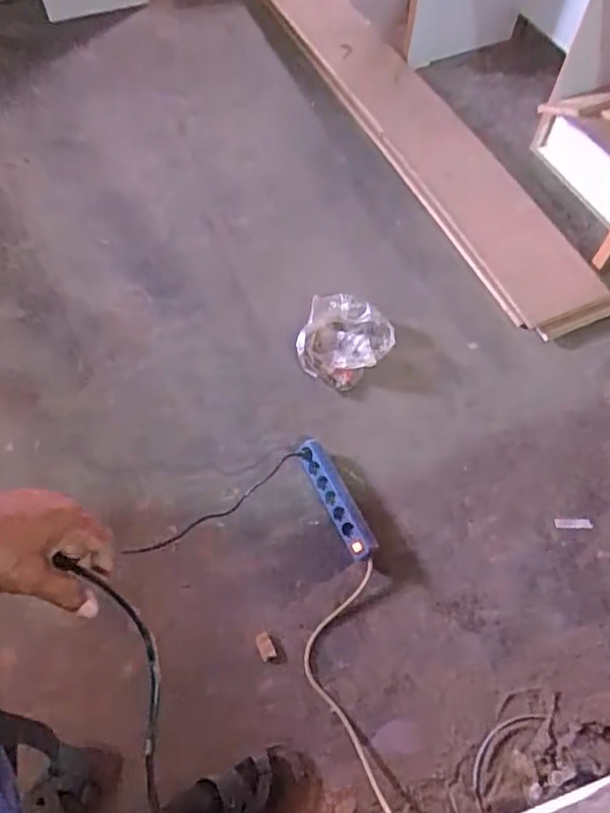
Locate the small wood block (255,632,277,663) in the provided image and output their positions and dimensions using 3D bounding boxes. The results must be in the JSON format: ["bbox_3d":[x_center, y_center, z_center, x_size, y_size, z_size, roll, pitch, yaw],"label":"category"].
[{"bbox_3d":[-0.082,0.499,1.265,0.032,0.009,0.054,-20,63,-14],"label":"small wood block"}]

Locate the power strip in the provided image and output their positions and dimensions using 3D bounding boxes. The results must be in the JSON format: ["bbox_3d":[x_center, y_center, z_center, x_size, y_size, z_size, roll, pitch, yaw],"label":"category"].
[{"bbox_3d":[0.072,0.209,1.391,0.069,0.039,0.299,-22,63,-15],"label":"power strip"}]

